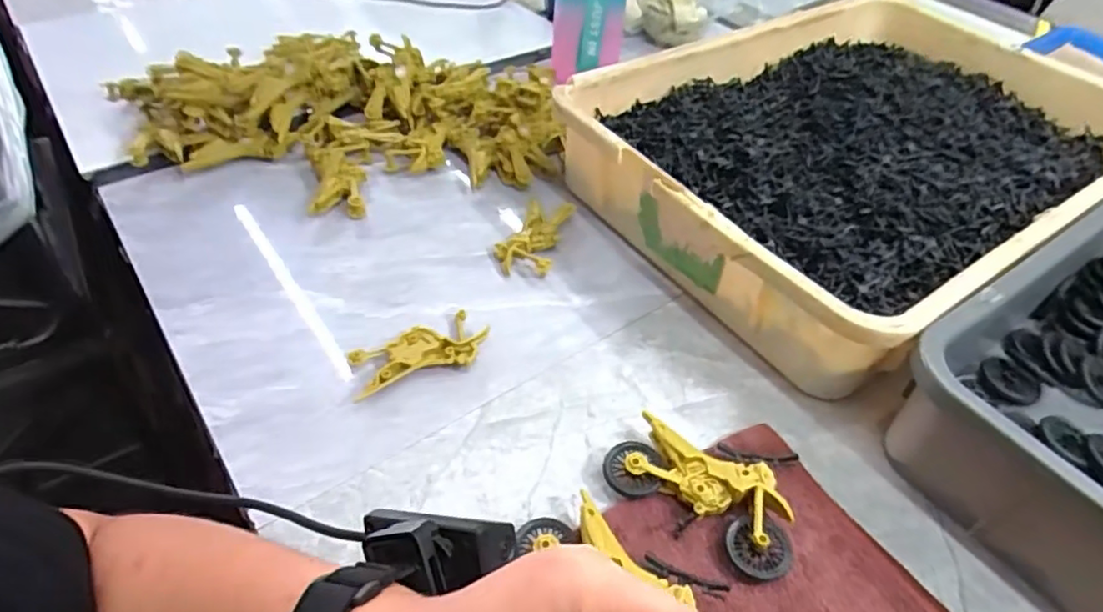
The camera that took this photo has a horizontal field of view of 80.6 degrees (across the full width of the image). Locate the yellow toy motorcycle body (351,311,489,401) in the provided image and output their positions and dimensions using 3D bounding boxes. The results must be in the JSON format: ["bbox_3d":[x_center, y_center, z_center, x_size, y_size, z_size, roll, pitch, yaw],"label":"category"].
[{"bbox_3d":[-0.096,0.034,0.473,0.099,0.014,0.045,-20,50,-21],"label":"yellow toy motorcycle body"}]

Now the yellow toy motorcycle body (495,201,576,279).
[{"bbox_3d":[-0.016,-0.062,0.572,0.048,0.018,0.087,14,47,10],"label":"yellow toy motorcycle body"}]

